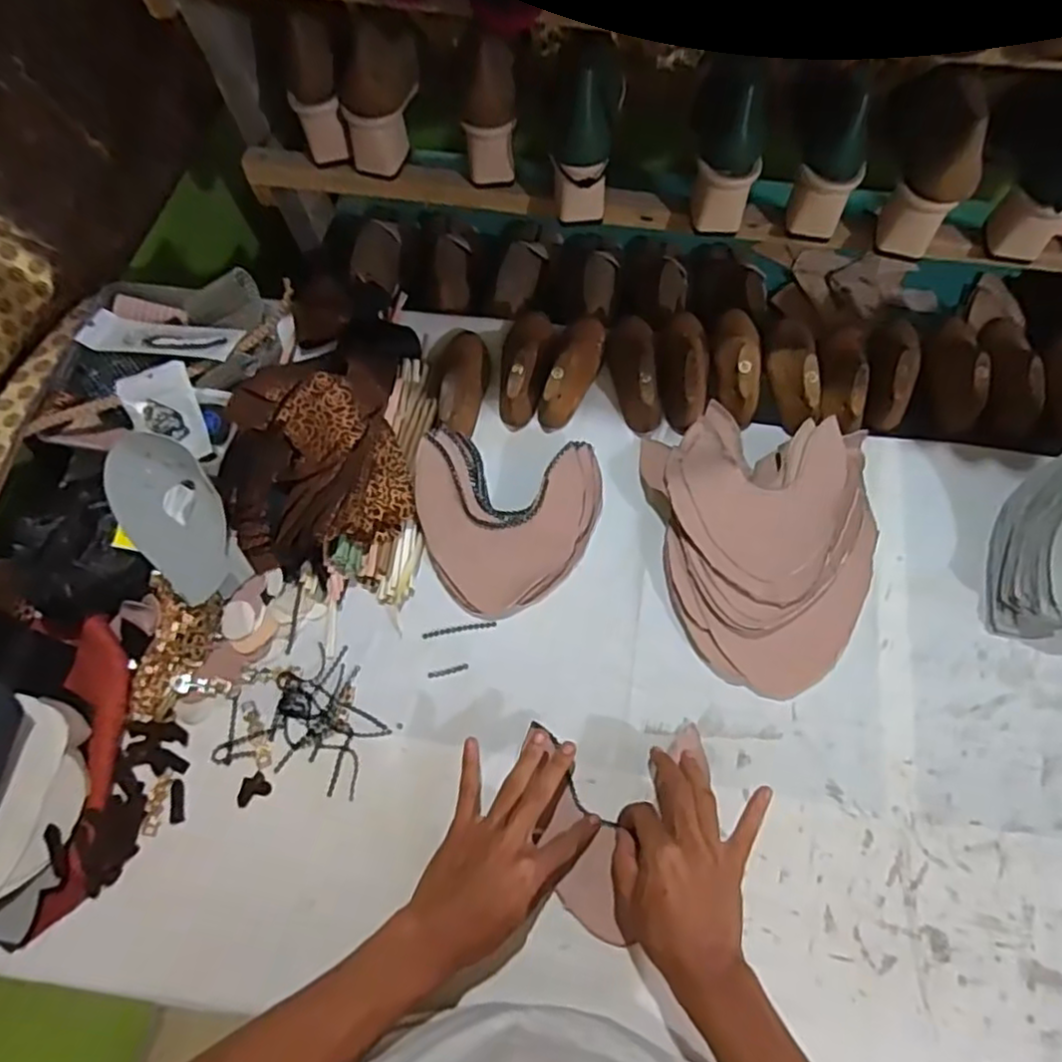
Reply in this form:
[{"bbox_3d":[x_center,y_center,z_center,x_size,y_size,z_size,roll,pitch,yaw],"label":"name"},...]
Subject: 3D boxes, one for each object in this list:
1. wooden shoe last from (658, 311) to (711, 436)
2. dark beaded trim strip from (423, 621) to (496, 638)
[{"bbox_3d":[0.161,-0.175,0.702,0.054,0.054,0.144,2,69,3],"label":"wooden shoe last"},{"bbox_3d":[-0.068,0.094,0.639,0.071,0.004,0.007,-9,69,-1],"label":"dark beaded trim strip"}]

